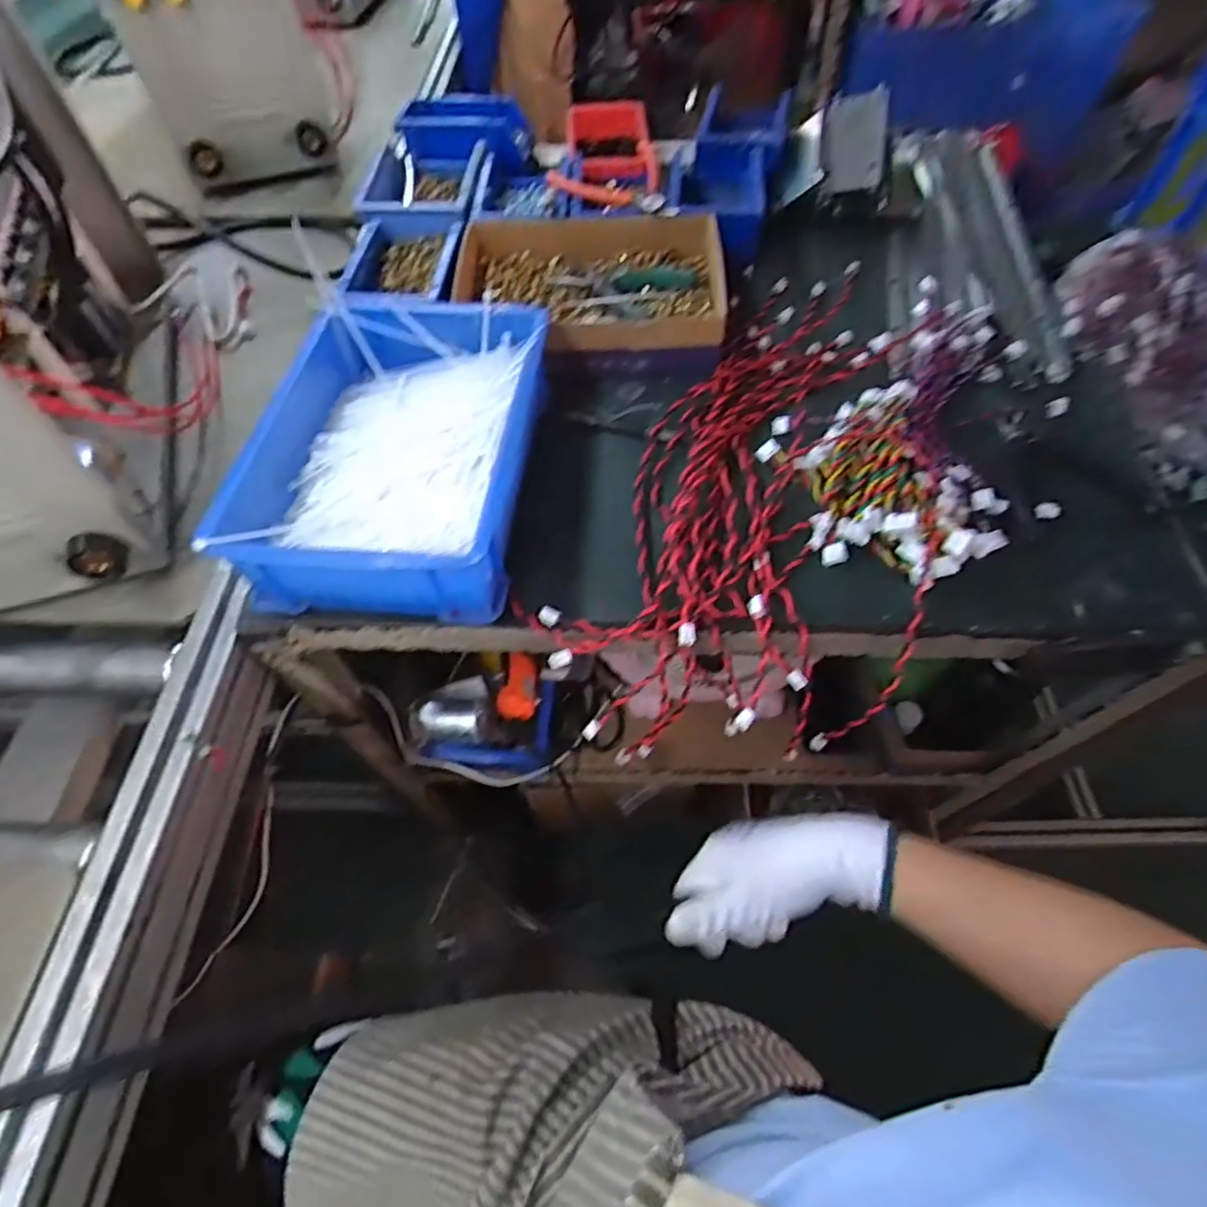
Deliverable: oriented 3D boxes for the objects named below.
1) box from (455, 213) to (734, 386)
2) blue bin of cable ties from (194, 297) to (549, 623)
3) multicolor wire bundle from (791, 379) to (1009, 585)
[{"bbox_3d":[-0.013,-0.312,0.670,0.259,0.056,0.190,-2,56,-1],"label":"box"},{"bbox_3d":[-0.167,-0.132,0.556,0.207,0.076,0.291,4,56,4],"label":"blue bin of cable ties"},{"bbox_3d":[0.231,-0.098,0.545,0.149,0.037,0.180,-23,59,-14],"label":"multicolor wire bundle"}]

